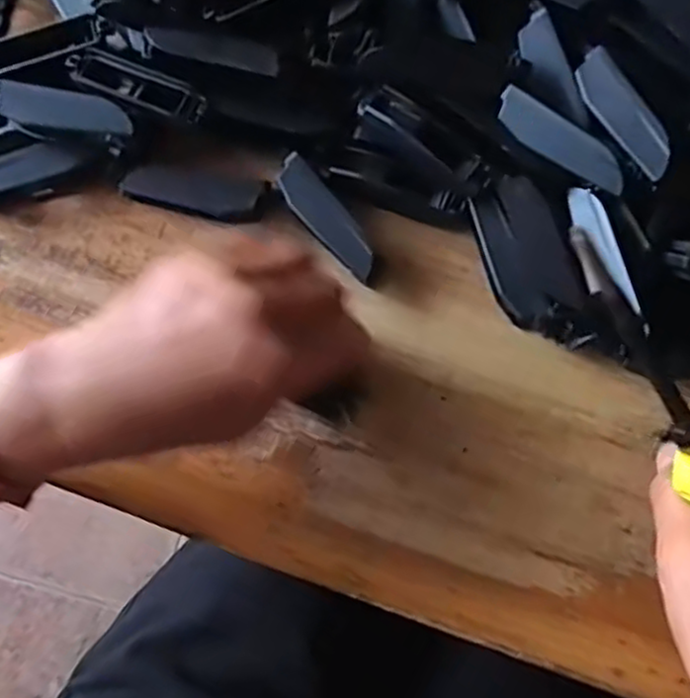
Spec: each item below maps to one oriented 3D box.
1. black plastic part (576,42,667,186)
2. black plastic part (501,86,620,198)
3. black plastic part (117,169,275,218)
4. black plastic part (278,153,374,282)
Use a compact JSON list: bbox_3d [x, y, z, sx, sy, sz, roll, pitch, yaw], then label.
[{"bbox_3d":[0.120,-0.102,0.309,0.019,0.010,0.067,-21,77,-4],"label":"black plastic part"},{"bbox_3d":[0.094,-0.090,0.312,0.065,0.004,0.018,40,102,15],"label":"black plastic part"},{"bbox_3d":[-0.071,-0.075,0.341,0.066,0.010,0.019,10,77,3],"label":"black plastic part"},{"bbox_3d":[-0.008,-0.061,0.336,0.018,0.007,0.065,-40,79,-8],"label":"black plastic part"}]

